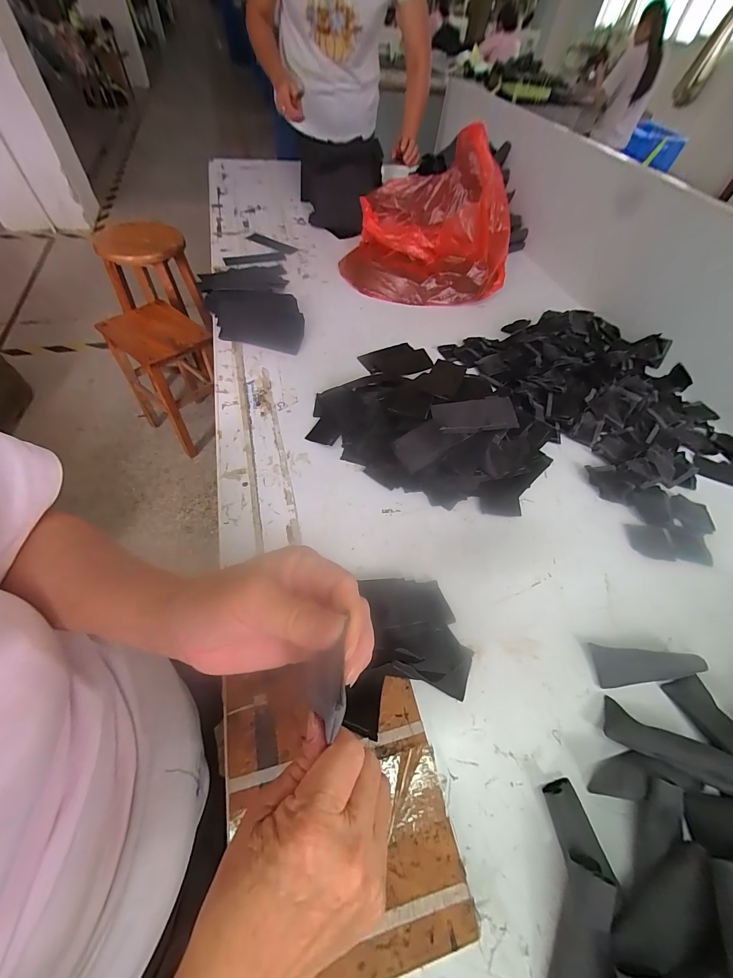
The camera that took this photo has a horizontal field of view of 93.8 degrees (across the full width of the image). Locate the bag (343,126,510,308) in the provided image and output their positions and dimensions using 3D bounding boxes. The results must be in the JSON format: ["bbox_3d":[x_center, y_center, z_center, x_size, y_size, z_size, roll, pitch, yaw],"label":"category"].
[{"bbox_3d":[0.138,-0.631,0.795,0.359,0.223,0.335,1,55,-4],"label":"bag"}]

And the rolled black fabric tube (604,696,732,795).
[{"bbox_3d":[0.286,0.241,0.323,0.103,0.021,0.036,13,53,29],"label":"rolled black fabric tube"}]

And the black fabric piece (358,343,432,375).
[{"bbox_3d":[0.055,-0.248,0.659,0.126,0.007,0.085,-12,57,-13],"label":"black fabric piece"}]

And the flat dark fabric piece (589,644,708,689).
[{"bbox_3d":[0.304,0.192,0.374,0.105,0.015,0.039,-5,55,7],"label":"flat dark fabric piece"}]

